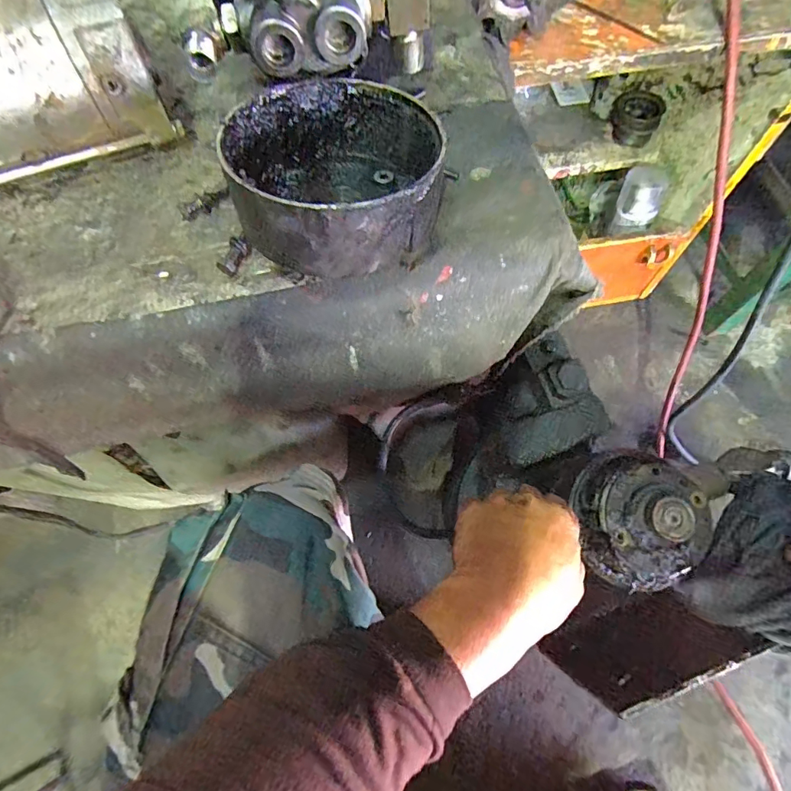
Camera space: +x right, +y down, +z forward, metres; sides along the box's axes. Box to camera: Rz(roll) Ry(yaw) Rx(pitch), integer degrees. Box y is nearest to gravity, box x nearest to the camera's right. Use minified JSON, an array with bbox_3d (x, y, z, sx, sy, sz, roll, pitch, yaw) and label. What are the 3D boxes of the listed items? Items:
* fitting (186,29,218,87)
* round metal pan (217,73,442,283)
[{"bbox_3d":[-0.106,-0.186,0.252,0.014,0.019,0.018,-6,67,-1],"label":"fitting"},{"bbox_3d":[-0.031,-0.118,0.250,0.104,0.068,0.113,-1,67,1],"label":"round metal pan"}]

